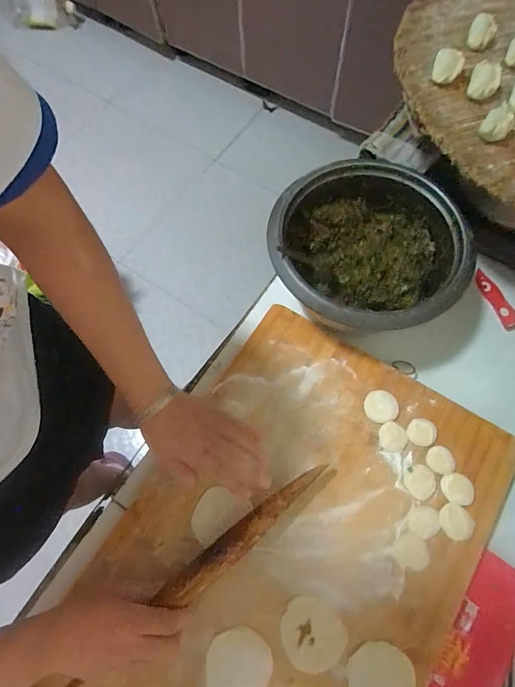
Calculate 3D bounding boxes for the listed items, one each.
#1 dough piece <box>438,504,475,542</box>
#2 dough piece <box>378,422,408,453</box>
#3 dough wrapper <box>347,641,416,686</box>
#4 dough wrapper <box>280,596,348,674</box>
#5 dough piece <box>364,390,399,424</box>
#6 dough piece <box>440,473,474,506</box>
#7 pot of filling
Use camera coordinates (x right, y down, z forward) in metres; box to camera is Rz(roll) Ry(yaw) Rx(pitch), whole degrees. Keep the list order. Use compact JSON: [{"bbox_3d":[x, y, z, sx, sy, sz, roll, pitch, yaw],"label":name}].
[{"bbox_3d":[0.231,0.208,0.445,0.036,0.004,0.037,-1,68,2],"label":"dough piece"},{"bbox_3d":[0.170,0.118,0.481,0.034,0.005,0.035,10,69,6],"label":"dough piece"},{"bbox_3d":[0.128,0.349,0.393,0.066,0.004,0.069,-1,68,2],"label":"dough wrapper"},{"bbox_3d":[0.061,0.316,0.414,0.068,0.004,0.065,16,70,9],"label":"dough wrapper"},{"bbox_3d":[0.159,0.081,0.491,0.043,0.013,0.039,9,69,6],"label":"dough piece"},{"bbox_3d":[0.238,0.173,0.454,0.039,0.004,0.033,9,69,6],"label":"dough piece"},{"bbox_3d":[0.146,-0.116,0.530,0.242,0.110,0.242,-1,68,2],"label":"pot of filling"}]

